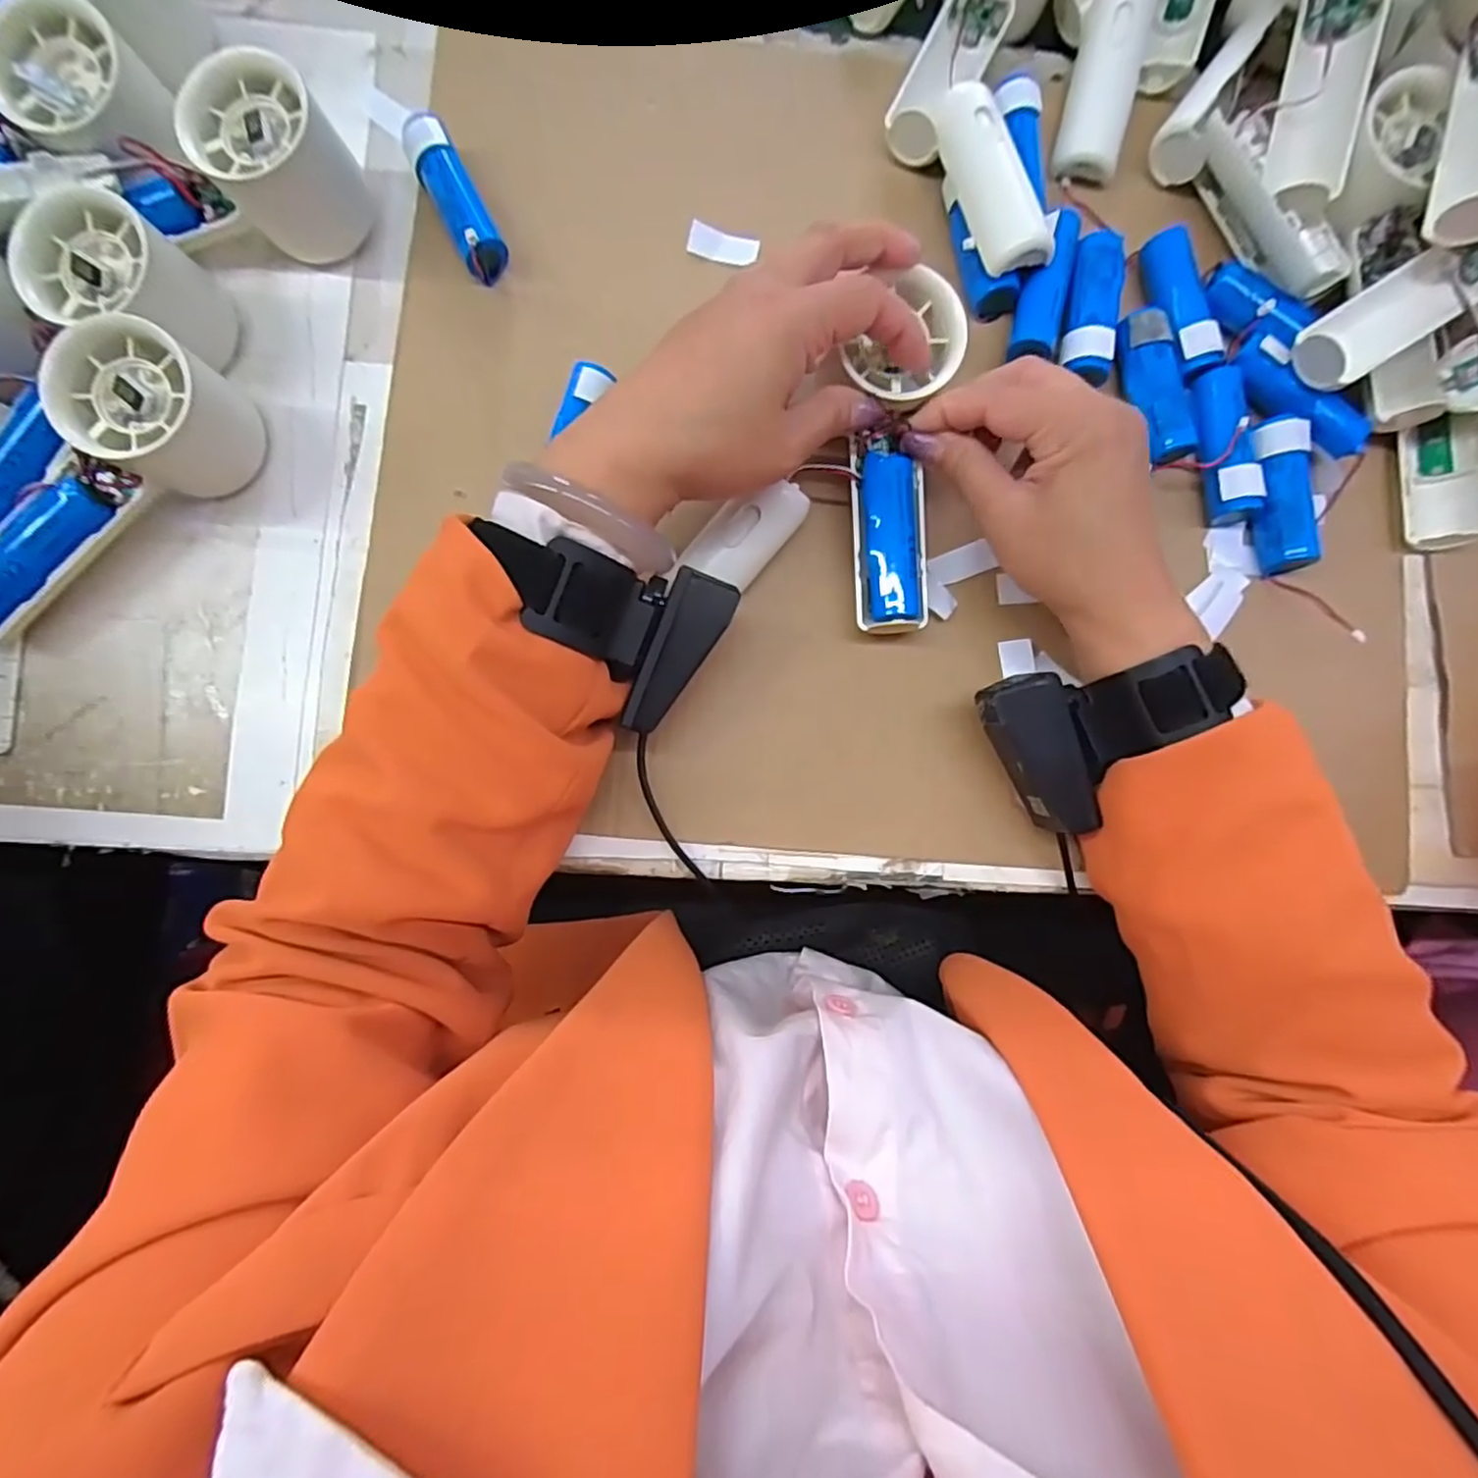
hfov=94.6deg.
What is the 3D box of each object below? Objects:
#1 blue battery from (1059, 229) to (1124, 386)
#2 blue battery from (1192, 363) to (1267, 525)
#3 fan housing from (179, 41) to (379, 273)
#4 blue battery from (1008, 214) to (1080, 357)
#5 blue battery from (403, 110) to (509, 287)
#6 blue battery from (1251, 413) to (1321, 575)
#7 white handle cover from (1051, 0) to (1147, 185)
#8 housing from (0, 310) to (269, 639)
[{"bbox_3d":[0.172,-0.213,0.334,0.023,0.018,0.072,6,85,-1],"label":"blue battery"},{"bbox_3d":[0.237,-0.144,0.333,0.022,0.024,0.072,-6,86,-2],"label":"blue battery"},{"bbox_3d":[-0.208,-0.260,0.311,0.058,0.056,0.053,-30,87,-4],"label":"fan housing"},{"bbox_3d":[0.148,-0.220,0.335,0.022,0.019,0.074,15,85,-1],"label":"blue battery"},{"bbox_3d":[-0.138,-0.263,0.332,0.021,0.021,0.082,-28,87,-4],"label":"blue battery"},{"bbox_3d":[0.263,-0.119,0.333,0.024,0.020,0.075,-4,86,-2],"label":"blue battery"},{"bbox_3d":[0.187,-0.334,0.344,0.030,0.021,0.090,13,85,-1],"label":"white handle cover"},{"bbox_3d":[-0.281,-0.107,0.294,0.150,0.055,0.062,-41,88,-4],"label":"housing"}]

